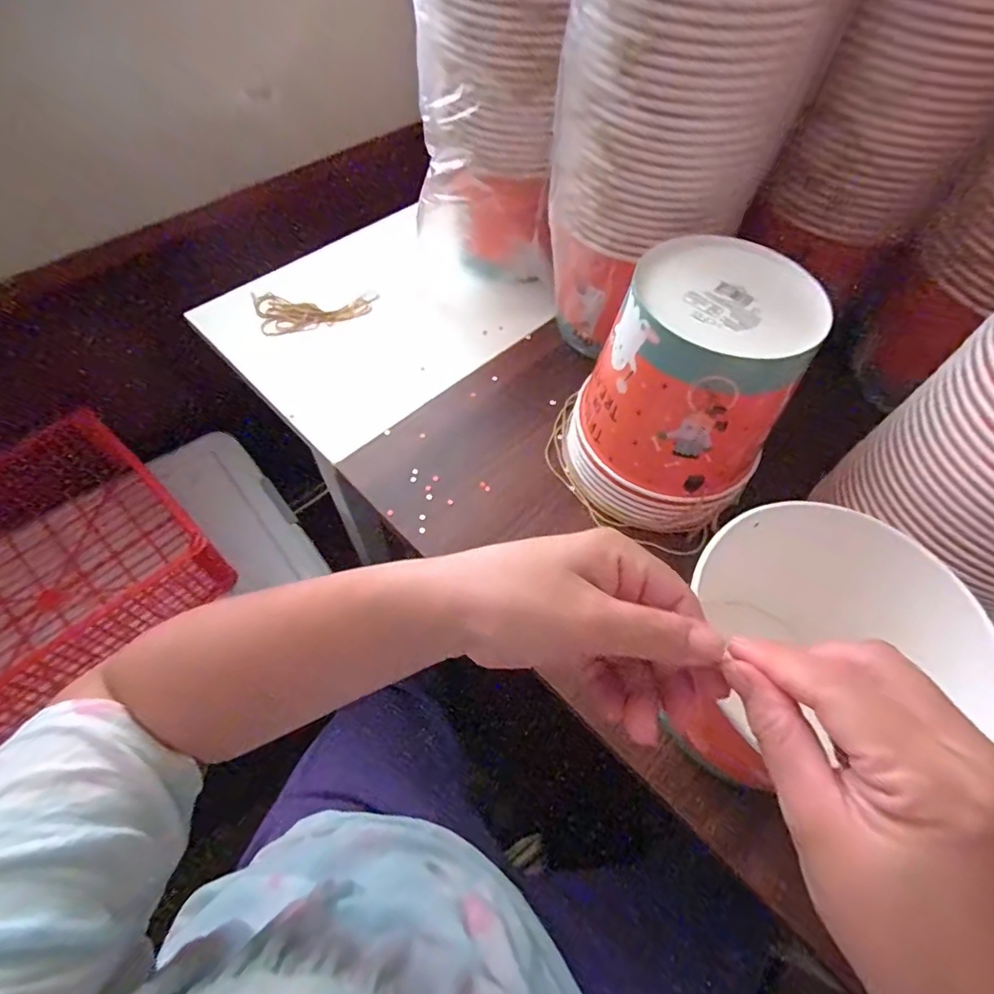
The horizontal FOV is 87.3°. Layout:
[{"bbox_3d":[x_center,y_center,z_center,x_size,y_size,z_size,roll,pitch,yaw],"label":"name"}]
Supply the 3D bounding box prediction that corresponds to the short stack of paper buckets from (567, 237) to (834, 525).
[{"bbox_3d":[0.147,-0.078,0.416,0.148,0.177,0.145,31,62,16],"label":"short stack of paper buckets"}]

